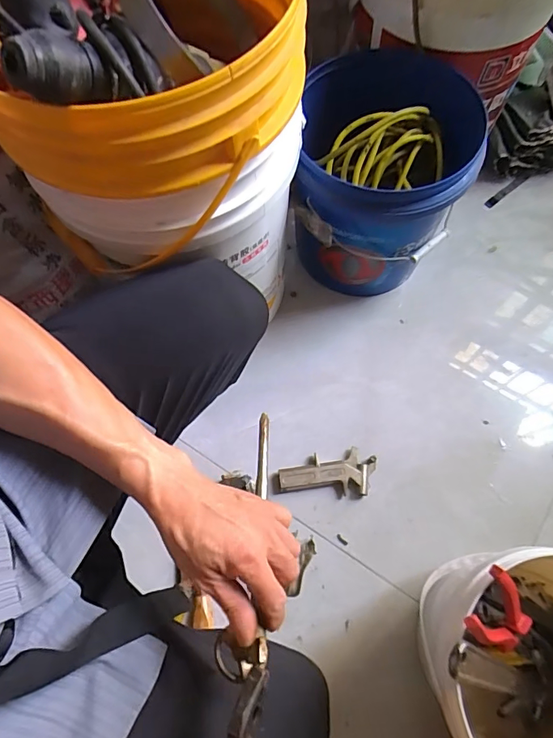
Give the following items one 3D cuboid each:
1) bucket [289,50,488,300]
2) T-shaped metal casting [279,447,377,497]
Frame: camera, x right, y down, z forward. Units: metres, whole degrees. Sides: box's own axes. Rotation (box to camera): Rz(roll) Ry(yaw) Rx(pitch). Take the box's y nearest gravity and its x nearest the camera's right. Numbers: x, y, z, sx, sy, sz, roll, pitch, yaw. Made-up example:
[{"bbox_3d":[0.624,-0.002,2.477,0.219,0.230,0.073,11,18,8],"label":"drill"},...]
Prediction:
[{"bbox_3d":[0.162,-0.286,0.727,0.236,0.276,0.265,9,69,5],"label":"bucket"},{"bbox_3d":[0.076,0.155,0.674,0.141,0.015,0.065,-4,68,0],"label":"T-shaped metal casting"}]

